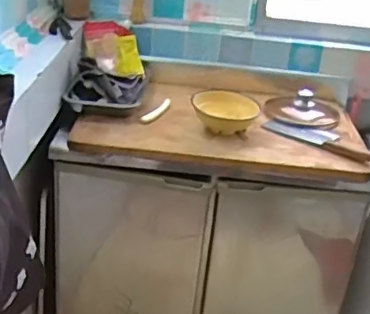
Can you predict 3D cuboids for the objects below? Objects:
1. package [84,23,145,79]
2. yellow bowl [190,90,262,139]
[{"bbox_3d":[-0.208,-0.316,1.649,0.155,0.049,0.200,-4,64,-18],"label":"package"},{"bbox_3d":[0.105,-0.116,1.476,0.168,0.079,0.156,5,27,-3],"label":"yellow bowl"}]

